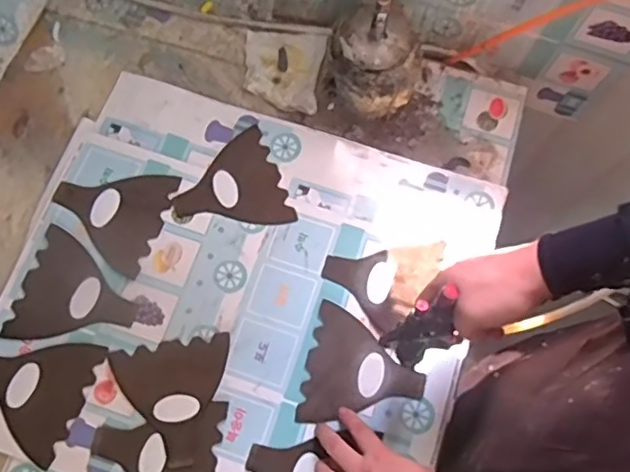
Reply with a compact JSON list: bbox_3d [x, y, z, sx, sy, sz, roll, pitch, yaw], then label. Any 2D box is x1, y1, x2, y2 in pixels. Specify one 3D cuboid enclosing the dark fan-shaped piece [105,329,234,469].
[{"bbox_3d":[-0.155,0.182,0.660,0.128,0.006,0.131,-10,74,-4],"label":"dark fan-shaped piece"}]

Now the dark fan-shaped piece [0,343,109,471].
[{"bbox_3d":[-0.318,0.165,0.659,0.129,0.005,0.129,22,75,4],"label":"dark fan-shaped piece"}]

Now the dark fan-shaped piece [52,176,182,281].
[{"bbox_3d":[-0.247,-0.033,0.717,0.130,0.004,0.126,23,72,1],"label":"dark fan-shaped piece"}]

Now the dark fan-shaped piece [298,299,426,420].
[{"bbox_3d":[0.056,0.153,0.676,0.131,0.008,0.130,12,74,6],"label":"dark fan-shaped piece"}]

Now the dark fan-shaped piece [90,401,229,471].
[{"bbox_3d":[-0.173,0.235,0.644,0.131,0.005,0.129,13,75,2],"label":"dark fan-shaped piece"}]

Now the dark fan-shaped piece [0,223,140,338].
[{"bbox_3d":[-0.272,0.071,0.685,0.130,0.008,0.128,20,75,4],"label":"dark fan-shaped piece"}]

